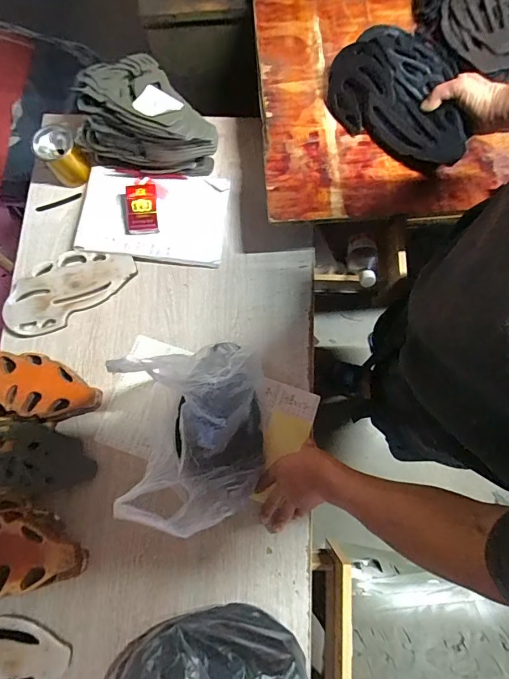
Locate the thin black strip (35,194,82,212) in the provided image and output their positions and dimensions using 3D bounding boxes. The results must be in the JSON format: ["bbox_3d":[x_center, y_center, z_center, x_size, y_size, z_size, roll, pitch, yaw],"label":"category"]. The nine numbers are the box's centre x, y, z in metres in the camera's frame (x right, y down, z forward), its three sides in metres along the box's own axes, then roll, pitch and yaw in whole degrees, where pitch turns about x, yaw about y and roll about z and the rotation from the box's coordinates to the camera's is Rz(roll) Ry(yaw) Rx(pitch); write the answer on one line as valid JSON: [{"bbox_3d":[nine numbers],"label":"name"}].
[{"bbox_3d":[-0.390,-0.274,0.817,0.091,0.007,0.012,-20,77,-3],"label":"thin black strip"}]

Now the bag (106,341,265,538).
[{"bbox_3d":[-0.068,0.111,0.573,0.148,0.293,0.248,-4,77,1],"label":"bag"}]

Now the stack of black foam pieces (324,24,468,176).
[{"bbox_3d":[0.238,-0.388,0.648,0.236,0.075,0.160,35,80,9],"label":"stack of black foam pieces"}]

